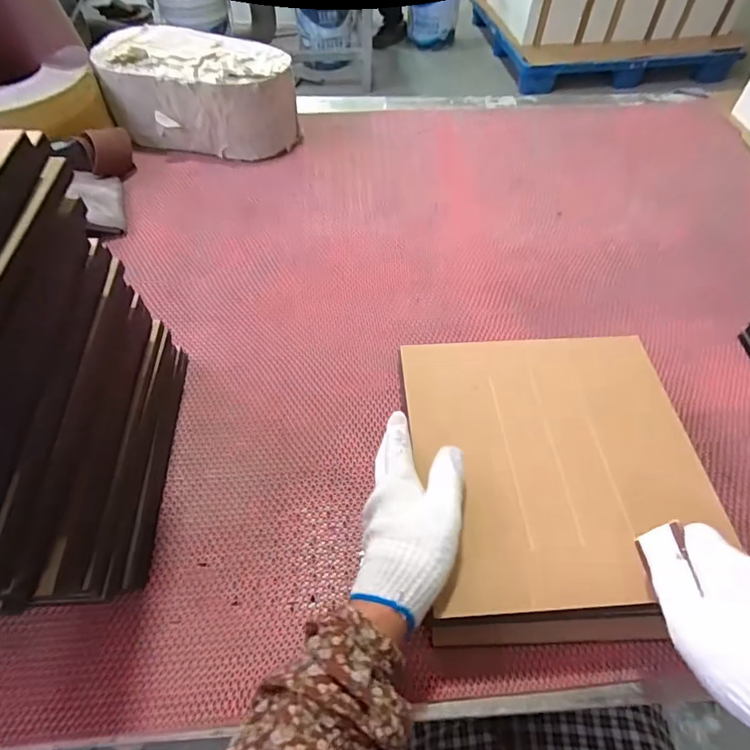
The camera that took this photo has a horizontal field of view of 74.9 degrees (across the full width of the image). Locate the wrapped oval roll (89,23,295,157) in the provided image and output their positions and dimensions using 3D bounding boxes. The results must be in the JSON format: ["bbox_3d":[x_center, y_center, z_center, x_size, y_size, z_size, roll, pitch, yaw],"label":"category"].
[{"bbox_3d":[-0.267,-0.433,0.766,0.281,0.132,0.150,13,56,7],"label":"wrapped oval roll"}]

